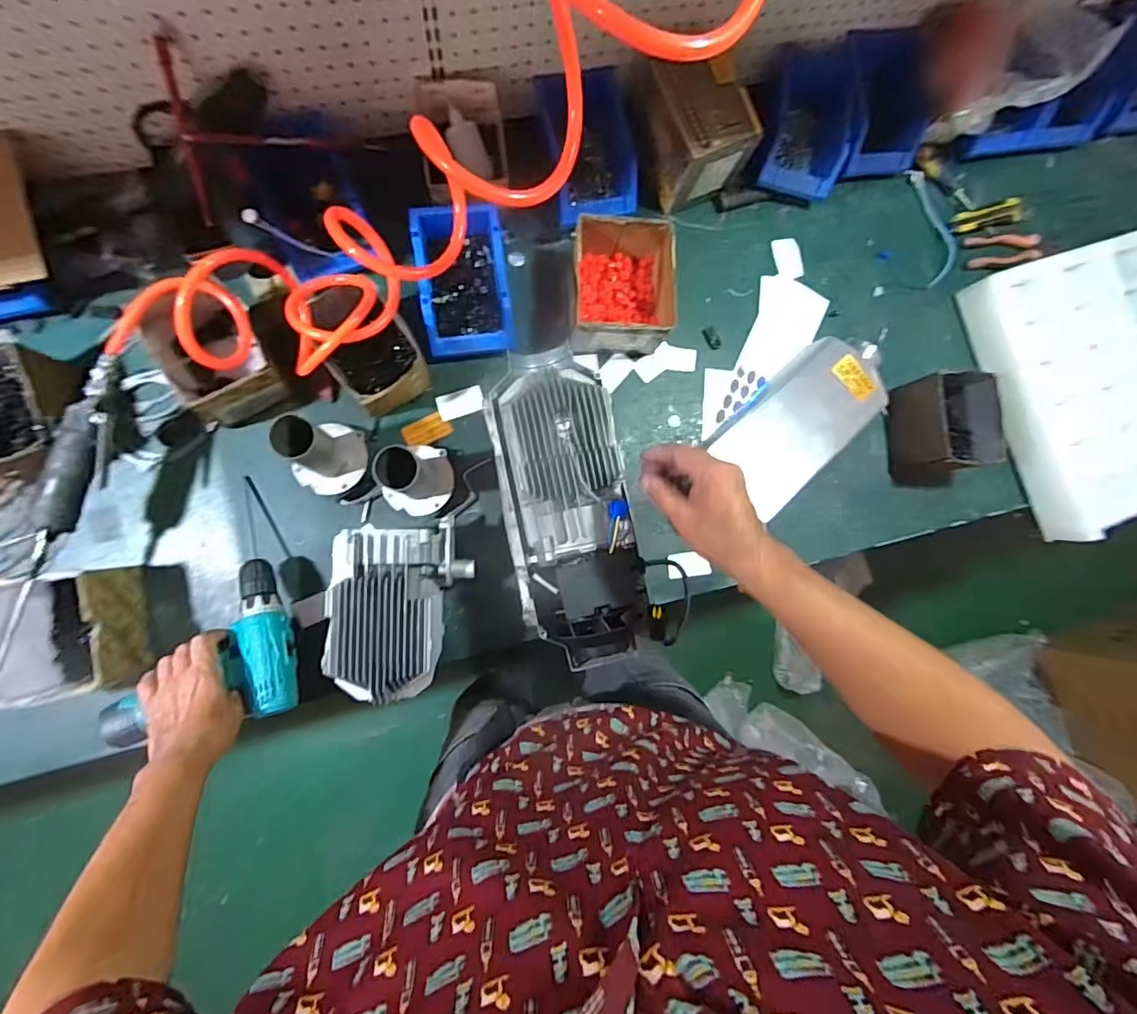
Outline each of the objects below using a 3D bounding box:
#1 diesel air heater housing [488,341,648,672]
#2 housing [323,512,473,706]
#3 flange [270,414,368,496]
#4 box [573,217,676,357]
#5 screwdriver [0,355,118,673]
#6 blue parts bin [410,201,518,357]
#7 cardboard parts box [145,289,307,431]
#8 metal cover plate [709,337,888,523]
[{"bbox_3d":[0.000,-0.003,0.609,0.142,0.077,0.368,-11,87,-8],"label":"diesel air heater housing"},{"bbox_3d":[-0.208,0.129,0.661,0.163,0.093,0.216,0,86,-7],"label":"housing"},{"bbox_3d":[-0.313,-0.069,0.656,0.090,0.122,0.095,24,83,-5],"label":"flange"},{"bbox_3d":[0.072,-0.308,0.738,0.135,0.095,0.160,-1,86,-7],"label":"box"},{"bbox_3d":[-0.572,0.003,0.588,0.055,0.041,0.366,15,84,-6],"label":"screwdriver"},{"bbox_3d":[-0.144,-0.308,0.717,0.122,0.065,0.186,-7,86,-8],"label":"blue parts bin"},{"bbox_3d":[-0.429,-0.194,0.656,0.129,0.118,0.138,-28,90,-9],"label":"cardboard parts box"},{"bbox_3d":[0.343,-0.122,0.764,0.252,0.027,0.144,-43,101,4],"label":"metal cover plate"}]

